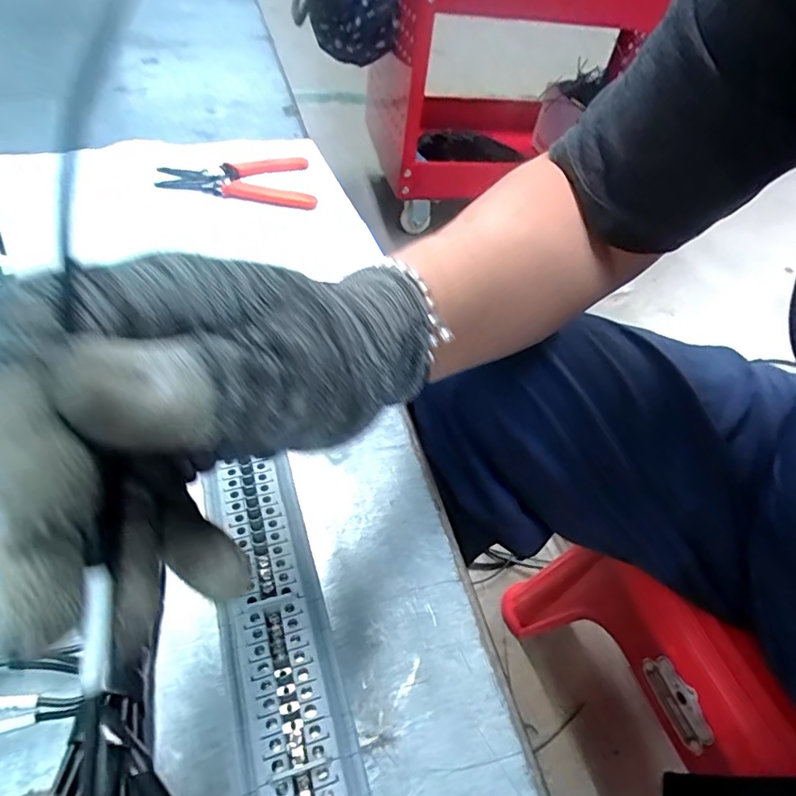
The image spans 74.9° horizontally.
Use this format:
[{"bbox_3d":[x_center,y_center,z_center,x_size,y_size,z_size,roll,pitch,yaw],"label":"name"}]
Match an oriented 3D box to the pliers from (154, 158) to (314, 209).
[{"bbox_3d":[-0.158,-0.216,0.514,0.142,0.022,0.100,-6,50,-13],"label":"pliers"}]

